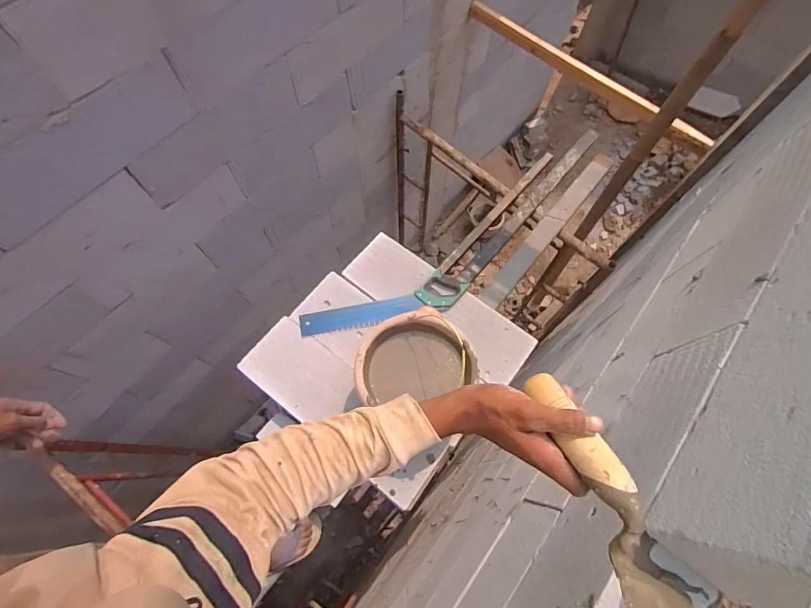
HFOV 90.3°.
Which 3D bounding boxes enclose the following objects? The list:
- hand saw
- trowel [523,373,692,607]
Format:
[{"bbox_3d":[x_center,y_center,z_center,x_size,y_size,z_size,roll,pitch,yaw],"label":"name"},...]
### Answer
[{"bbox_3d":[-0.063,0.013,1.222,0.502,0.026,0.110,-18,69,-8],"label":"hand saw"},{"bbox_3d":[0.176,0.182,0.303,0.062,0.043,0.299,-17,51,-7],"label":"trowel"}]

